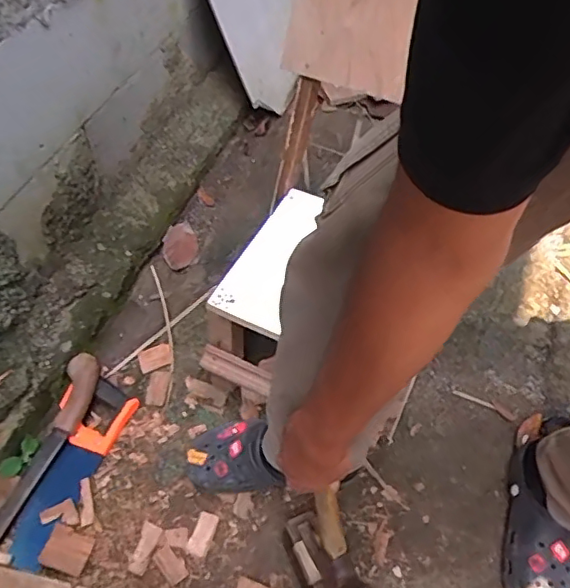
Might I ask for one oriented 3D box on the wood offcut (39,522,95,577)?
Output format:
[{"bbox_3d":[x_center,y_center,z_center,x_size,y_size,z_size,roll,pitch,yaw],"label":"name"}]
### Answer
[{"bbox_3d":[-0.303,0.354,0.779,0.060,0.009,0.054,21,49,1],"label":"wood offcut"}]

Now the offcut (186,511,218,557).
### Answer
[{"bbox_3d":[-0.119,0.344,0.805,0.028,0.009,0.058,19,55,14],"label":"offcut"}]

